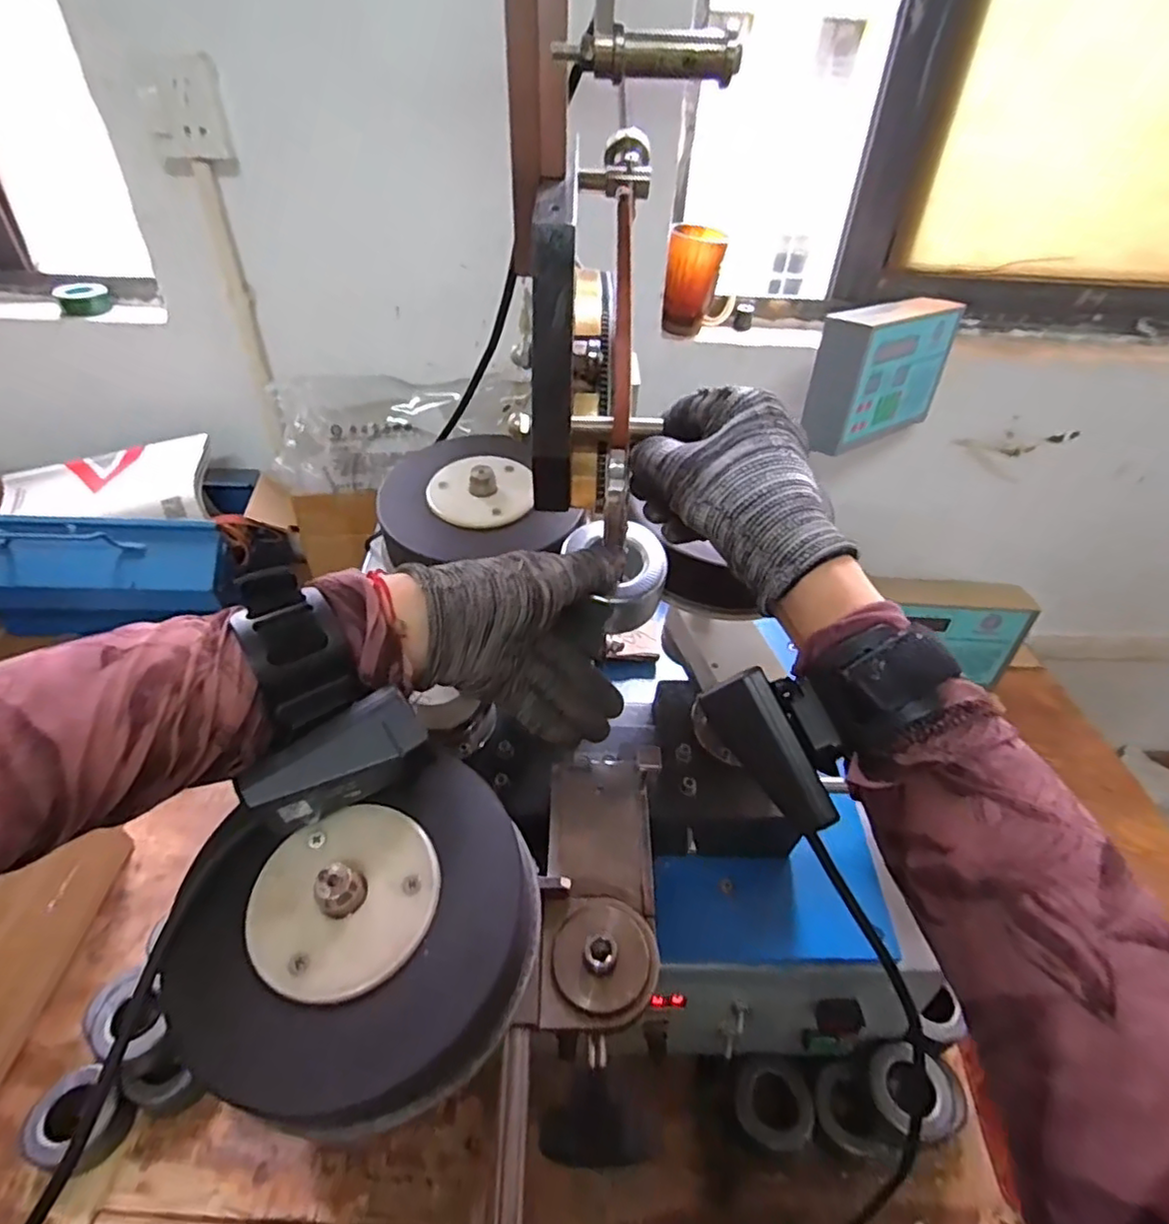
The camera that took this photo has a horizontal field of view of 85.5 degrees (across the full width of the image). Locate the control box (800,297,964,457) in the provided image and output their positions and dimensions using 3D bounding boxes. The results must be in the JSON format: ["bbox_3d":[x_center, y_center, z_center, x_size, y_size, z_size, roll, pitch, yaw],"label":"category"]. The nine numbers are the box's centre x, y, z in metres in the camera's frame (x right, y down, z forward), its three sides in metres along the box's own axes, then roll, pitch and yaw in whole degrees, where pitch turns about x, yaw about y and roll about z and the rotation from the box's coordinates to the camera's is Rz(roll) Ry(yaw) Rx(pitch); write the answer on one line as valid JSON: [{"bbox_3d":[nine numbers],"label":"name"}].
[{"bbox_3d":[0.371,-0.299,0.791,0.225,0.149,0.059,-26,48,-30],"label":"control box"}]

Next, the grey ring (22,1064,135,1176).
[{"bbox_3d":[-0.382,0.384,0.476,0.062,0.033,0.055,24,44,24],"label":"grey ring"}]

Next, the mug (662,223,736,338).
[{"bbox_3d":[0.157,-0.440,0.845,0.087,0.123,0.072,9,40,8],"label":"mug"}]

